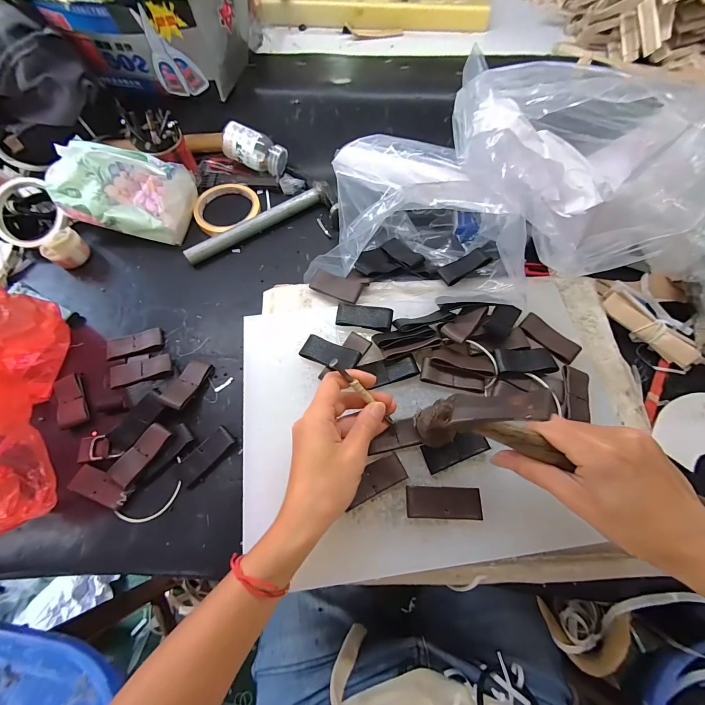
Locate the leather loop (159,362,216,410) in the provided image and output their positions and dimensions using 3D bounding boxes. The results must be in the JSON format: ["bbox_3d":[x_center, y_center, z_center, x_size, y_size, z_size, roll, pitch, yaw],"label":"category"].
[{"bbox_3d":[-0.185,0.035,0.364,0.028,0.007,0.064,14,44,6],"label":"leather loop"}]

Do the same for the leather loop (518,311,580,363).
[{"bbox_3d":[0.207,-0.015,0.341,0.027,0.006,0.060,-40,71,-18],"label":"leather loop"}]

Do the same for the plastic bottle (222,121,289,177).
[{"bbox_3d":[-0.145,-0.301,0.486,0.091,0.044,0.049,19,102,-13],"label":"plastic bottle"}]

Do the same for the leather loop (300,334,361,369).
[{"bbox_3d":[-0.023,0.001,0.329,0.060,0.010,0.025,22,68,9],"label":"leather loop"}]

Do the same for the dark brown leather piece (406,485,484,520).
[{"bbox_3d":[0.079,0.131,0.283,0.063,0.005,0.026,2,67,1],"label":"dark brown leather piece"}]

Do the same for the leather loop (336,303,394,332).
[{"bbox_3d":[0.013,-0.040,0.353,0.060,0.007,0.027,8,67,4],"label":"leather loop"}]

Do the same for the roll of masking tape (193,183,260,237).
[{"bbox_3d":[-0.181,-0.211,0.470,0.090,0.016,0.095,0,67,0],"label":"roll of masking tape"}]

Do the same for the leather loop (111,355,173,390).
[{"bbox_3d":[-0.240,0.020,0.369,0.060,0.004,0.032,-14,58,-21],"label":"leather loop"}]

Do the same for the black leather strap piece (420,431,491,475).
[{"bbox_3d":[0.095,0.089,0.299,0.059,0.004,0.025,-20,78,-5],"label":"black leather strap piece"}]

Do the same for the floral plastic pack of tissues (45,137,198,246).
[{"bbox_3d":[-0.299,-0.214,0.431,0.137,0.104,0.085,9,67,4],"label":"floral plastic pack of tissues"}]

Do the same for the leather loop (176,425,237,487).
[{"bbox_3d":[-0.153,0.108,0.340,0.028,0.004,0.062,39,72,15],"label":"leather loop"}]

